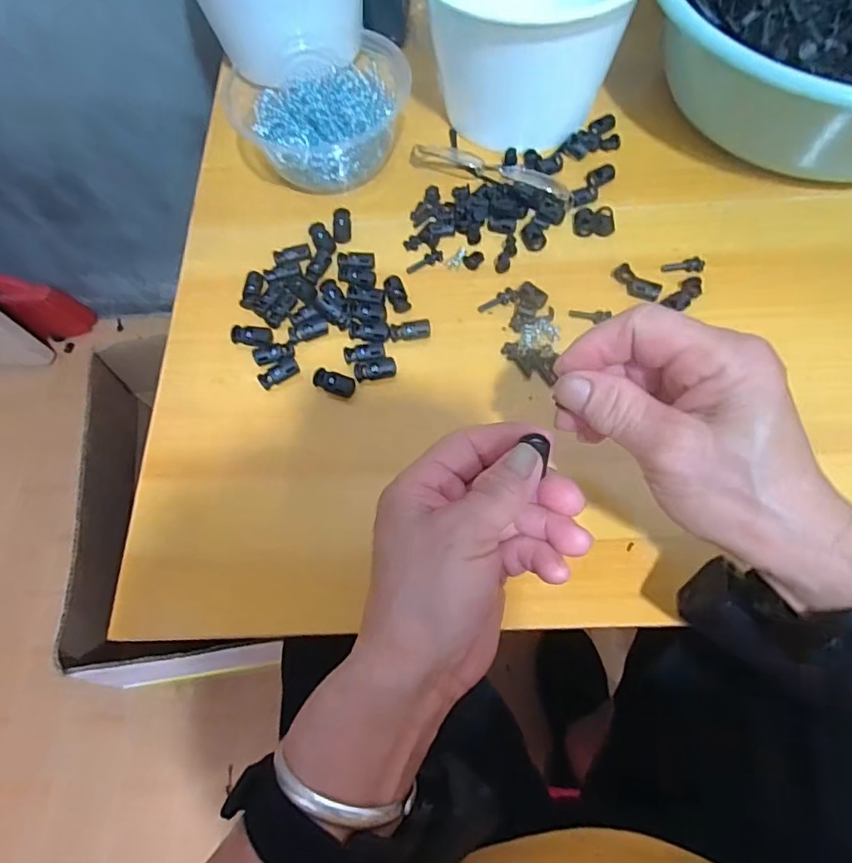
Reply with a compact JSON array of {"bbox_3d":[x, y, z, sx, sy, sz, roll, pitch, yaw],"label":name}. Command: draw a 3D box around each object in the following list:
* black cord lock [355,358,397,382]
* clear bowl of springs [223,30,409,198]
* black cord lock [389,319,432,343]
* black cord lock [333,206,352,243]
[{"bbox_3d":[-0.033,-0.041,0.363,0.027,0.007,0.013,-9,66,-1],"label":"black cord lock"},{"bbox_3d":[-0.081,-0.254,0.437,0.139,0.044,0.135,-1,67,2],"label":"clear bowl of springs"},{"bbox_3d":[-0.010,-0.069,0.374,0.027,0.007,0.011,-7,66,0],"label":"black cord lock"},{"bbox_3d":[-0.063,-0.155,0.414,0.013,0.005,0.032,-4,66,1],"label":"black cord lock"}]

